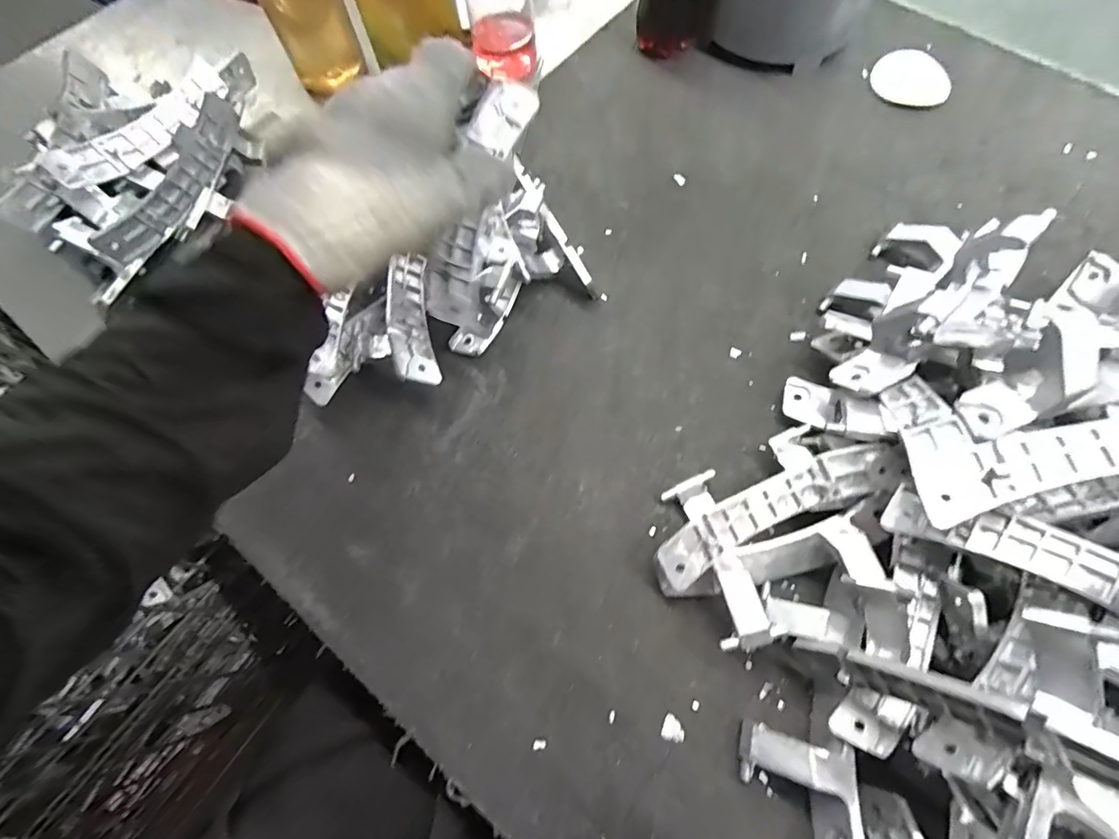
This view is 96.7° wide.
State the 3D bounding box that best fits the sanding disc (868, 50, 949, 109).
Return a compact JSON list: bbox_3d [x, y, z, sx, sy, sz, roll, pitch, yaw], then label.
[{"bbox_3d":[0.339,-0.331,0.479,0.070,0.005,0.067,14,70,6],"label":"sanding disc"}]

